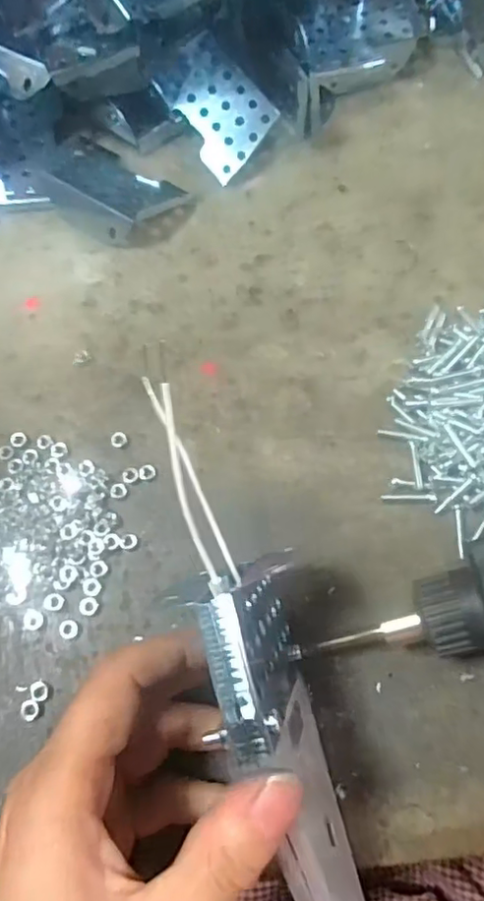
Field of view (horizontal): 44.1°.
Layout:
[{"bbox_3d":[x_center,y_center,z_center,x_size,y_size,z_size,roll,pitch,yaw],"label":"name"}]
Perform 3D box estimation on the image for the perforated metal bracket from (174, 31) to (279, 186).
[{"bbox_3d":[-0.012,-0.180,0.313,0.041,0.010,0.067,-35,91,9],"label":"perforated metal bracket"}]

